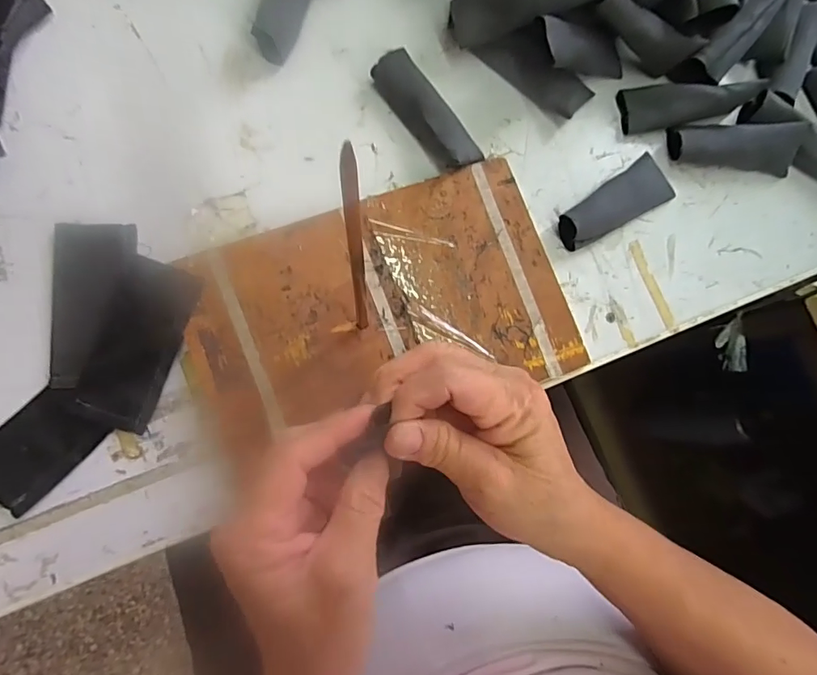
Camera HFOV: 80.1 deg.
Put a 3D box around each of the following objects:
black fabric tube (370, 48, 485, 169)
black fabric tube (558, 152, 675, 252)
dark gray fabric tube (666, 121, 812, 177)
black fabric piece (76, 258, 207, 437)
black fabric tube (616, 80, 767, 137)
[{"bbox_3d":[0.015,-0.177,0.379,0.033,0.028,0.105,-39,88,-9],"label":"black fabric tube"},{"bbox_3d":[0.167,-0.106,0.384,0.104,0.027,0.039,-35,88,-9],"label":"black fabric tube"},{"bbox_3d":[0.273,-0.160,0.402,0.106,0.032,0.030,4,82,-6],"label":"dark gray fabric tube"},{"bbox_3d":[-0.189,0.004,0.341,0.054,0.010,0.113,19,81,-4],"label":"black fabric piece"},{"bbox_3d":[0.229,-0.192,0.399,0.104,0.019,0.036,-5,83,10],"label":"black fabric tube"}]

